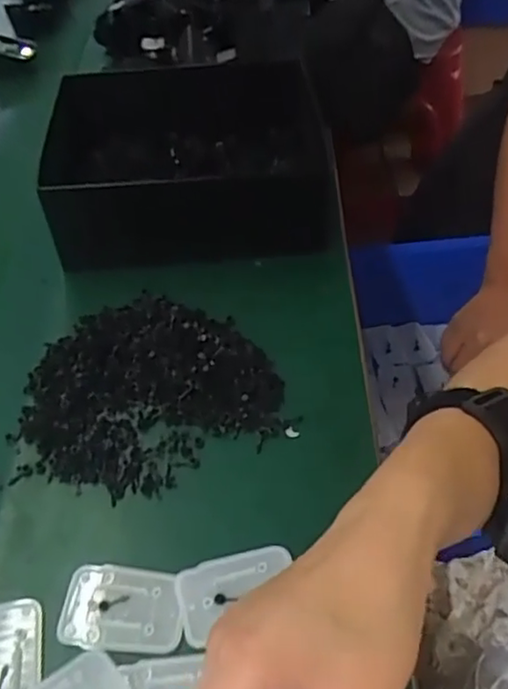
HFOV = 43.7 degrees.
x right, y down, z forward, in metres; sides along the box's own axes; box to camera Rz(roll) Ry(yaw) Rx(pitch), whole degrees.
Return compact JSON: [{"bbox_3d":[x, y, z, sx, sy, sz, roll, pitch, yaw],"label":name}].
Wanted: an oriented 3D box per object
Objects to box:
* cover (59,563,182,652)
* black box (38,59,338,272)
[{"bbox_3d":[-0.074,0.149,0.361,0.068,0.004,0.046,3,49,7],"label":"cover"},{"bbox_3d":[-0.058,-0.169,0.587,0.241,0.102,0.185,-5,49,0],"label":"black box"}]

